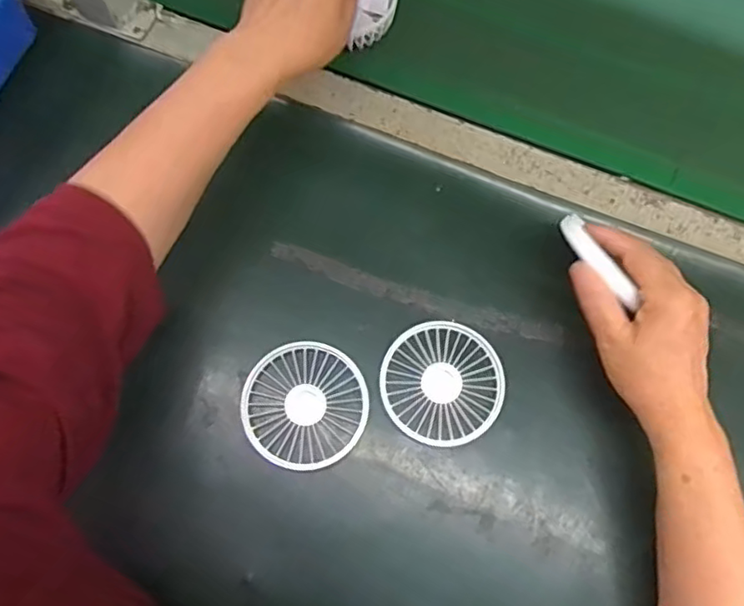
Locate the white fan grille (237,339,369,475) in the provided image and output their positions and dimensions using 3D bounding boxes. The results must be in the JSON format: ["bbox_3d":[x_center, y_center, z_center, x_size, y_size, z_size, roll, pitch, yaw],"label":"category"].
[{"bbox_3d":[-0.049,0.074,0.445,0.086,0.009,0.087,27,73,6],"label":"white fan grille"}]

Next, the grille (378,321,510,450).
[{"bbox_3d":[0.052,0.058,0.452,0.087,0.006,0.088,26,73,6],"label":"grille"}]

